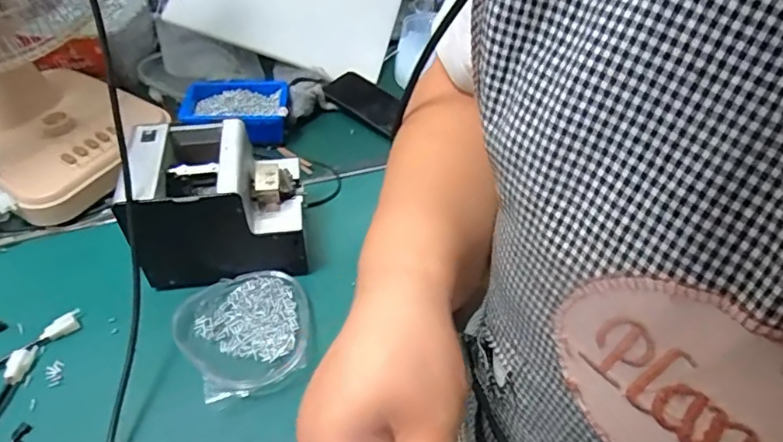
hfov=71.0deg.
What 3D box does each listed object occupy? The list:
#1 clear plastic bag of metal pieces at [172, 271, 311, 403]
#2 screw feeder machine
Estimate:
[{"bbox_3d":[-0.155,0.117,0.582,0.135,0.028,0.147,-12,50,-12],"label":"clear plastic bag of metal pieces"},{"bbox_3d":[-0.195,-0.021,0.629,0.174,0.140,0.126,-9,49,-9],"label":"screw feeder machine"}]

